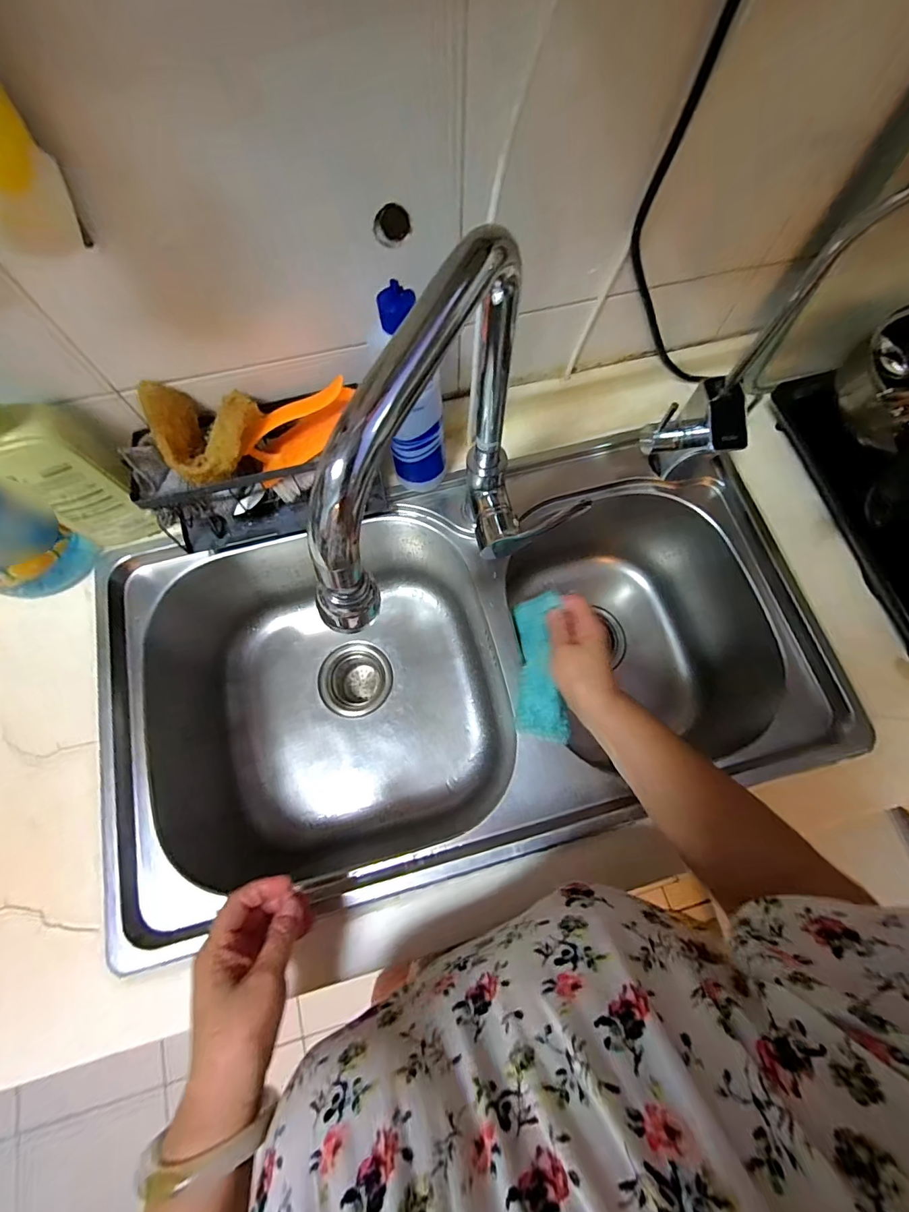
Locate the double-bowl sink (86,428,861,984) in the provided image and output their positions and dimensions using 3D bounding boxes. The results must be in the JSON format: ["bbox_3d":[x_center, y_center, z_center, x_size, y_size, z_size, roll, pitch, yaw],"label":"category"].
[{"bbox_3d":[0.011,0.077,0.604,0.761,0.247,0.422,-14,73,-5],"label":"double-bowl sink"}]

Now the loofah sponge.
[{"bbox_3d":[-0.234,-0.173,0.428,0.092,0.044,0.097,-33,76,-11],"label":"loofah sponge"}]

